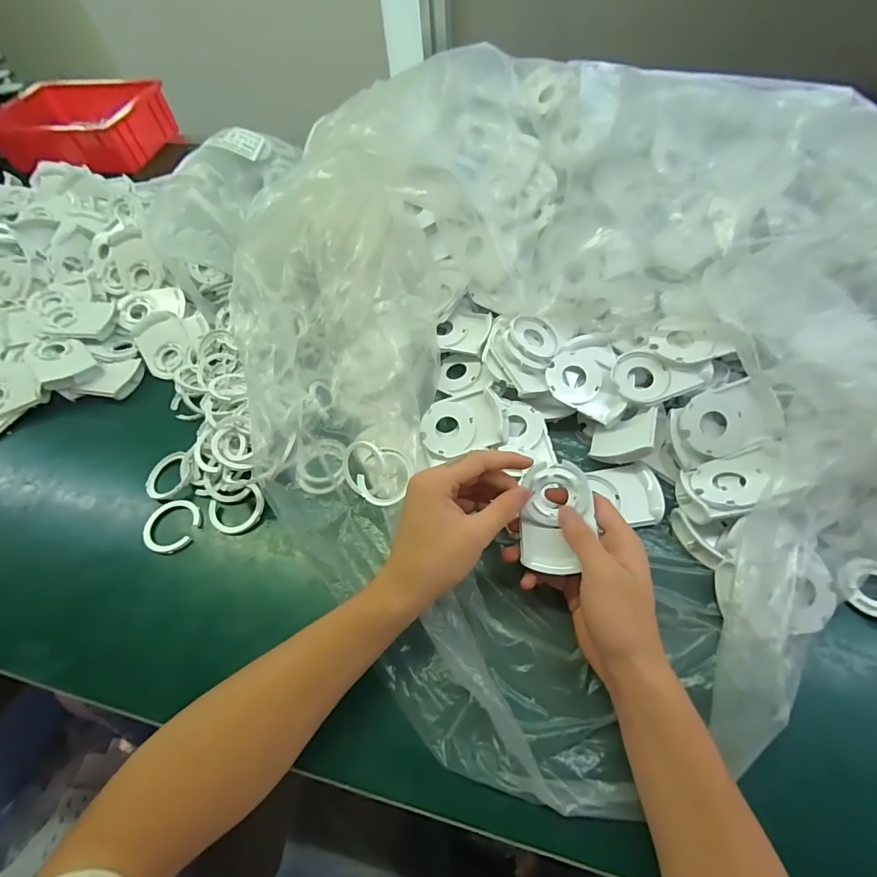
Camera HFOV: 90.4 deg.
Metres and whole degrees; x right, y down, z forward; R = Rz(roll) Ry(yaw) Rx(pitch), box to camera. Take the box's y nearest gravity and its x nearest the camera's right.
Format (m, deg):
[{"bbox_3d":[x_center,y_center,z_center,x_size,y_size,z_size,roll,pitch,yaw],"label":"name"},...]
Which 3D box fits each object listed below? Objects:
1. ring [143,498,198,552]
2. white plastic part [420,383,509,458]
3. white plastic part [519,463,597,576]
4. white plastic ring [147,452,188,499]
[{"bbox_3d":[-0.252,0.082,0.411,0.047,0.006,0.051,-2,56,3],"label":"ring"},{"bbox_3d":[0.025,-0.019,0.418,0.082,0.023,0.055,-10,56,-2],"label":"white plastic part"},{"bbox_3d":[0.091,0.057,0.336,0.052,0.030,0.082,3,57,7],"label":"white plastic part"},{"bbox_3d":[-0.271,0.036,0.439,0.046,0.007,0.049,-7,63,13],"label":"white plastic ring"}]

